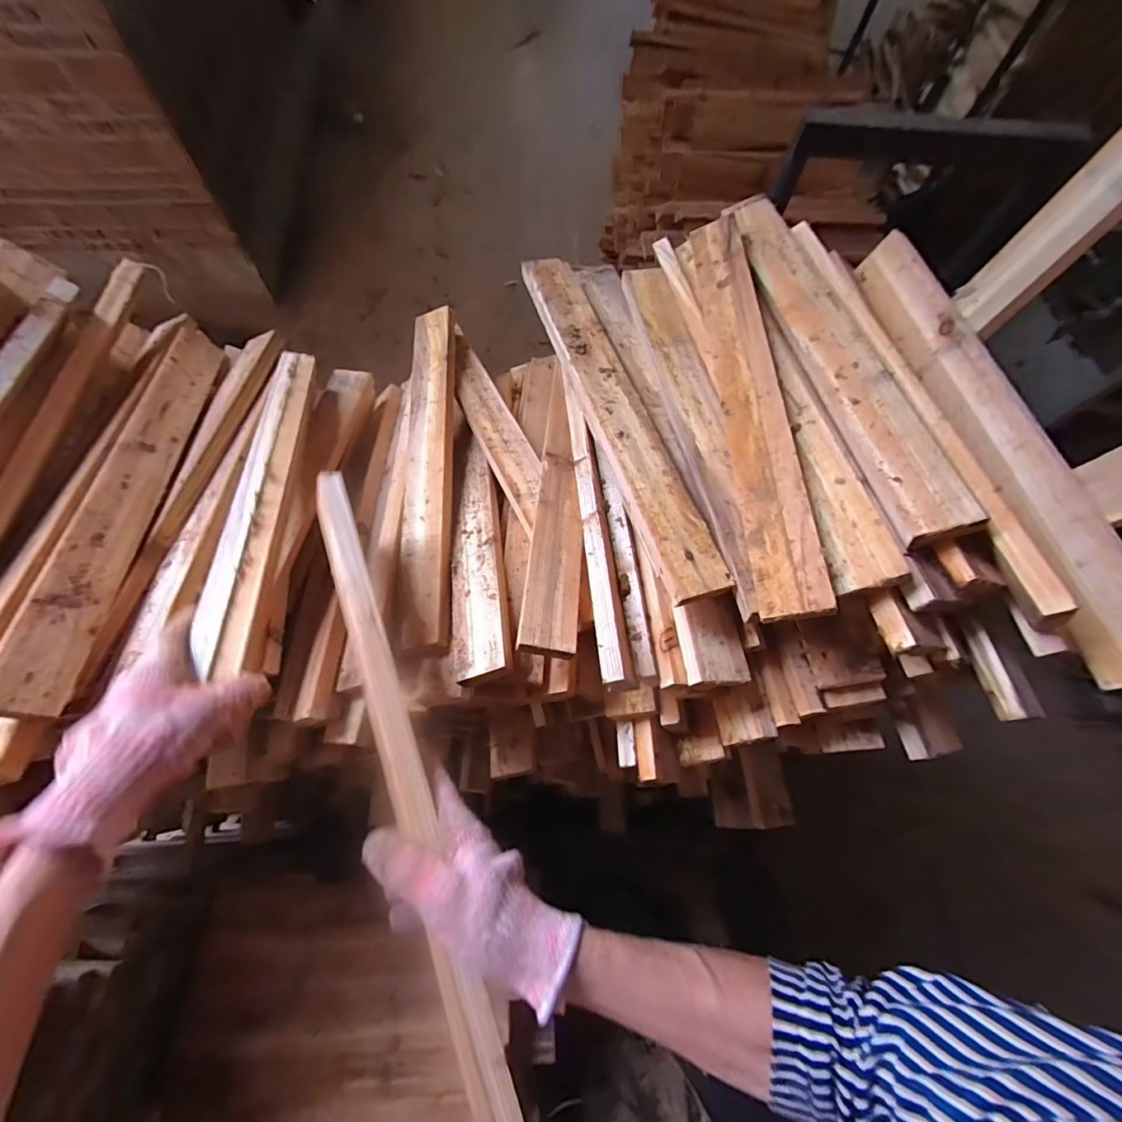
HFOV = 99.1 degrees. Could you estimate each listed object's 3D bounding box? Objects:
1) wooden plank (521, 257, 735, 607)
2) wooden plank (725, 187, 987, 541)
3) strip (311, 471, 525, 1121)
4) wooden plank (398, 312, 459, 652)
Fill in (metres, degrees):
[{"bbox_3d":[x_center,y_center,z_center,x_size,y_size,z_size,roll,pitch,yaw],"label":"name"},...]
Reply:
[{"bbox_3d":[0.049,-0.172,0.503,0.060,0.018,0.472,-14,63,-11],"label":"wooden plank"},{"bbox_3d":[0.256,-0.227,0.470,0.058,0.015,0.483,-15,59,12],"label":"wooden plank"},{"bbox_3d":[-0.130,0.126,0.369,0.030,0.019,0.487,-21,67,-10],"label":"strip"},{"bbox_3d":[-0.153,-0.120,0.566,0.061,0.023,0.454,-12,65,15],"label":"wooden plank"}]

